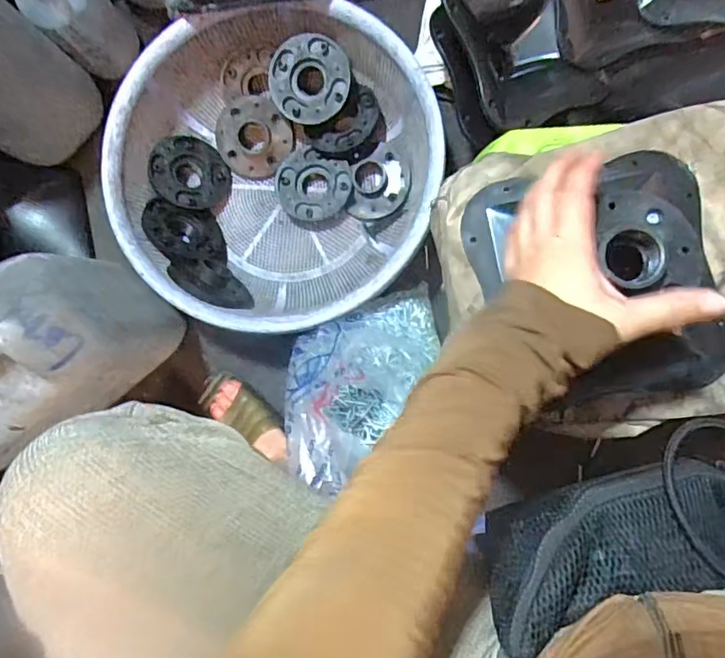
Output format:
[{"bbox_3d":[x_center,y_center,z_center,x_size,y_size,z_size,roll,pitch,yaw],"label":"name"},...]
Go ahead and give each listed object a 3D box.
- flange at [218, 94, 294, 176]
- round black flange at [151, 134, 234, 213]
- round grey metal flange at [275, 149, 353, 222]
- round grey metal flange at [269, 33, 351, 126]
[{"bbox_3d":[-0.140,-0.245,0.730,0.093,0.016,0.093,-1,112,-1],"label":"flange"},{"bbox_3d":[-0.217,-0.199,0.723,0.096,0.015,0.095,5,80,-28],"label":"round black flange"},{"bbox_3d":[-0.062,-0.180,0.726,0.094,0.024,0.086,0,87,5],"label":"round grey metal flange"},{"bbox_3d":[-0.064,-0.299,0.681,0.097,0.008,0.095,3,108,8],"label":"round grey metal flange"}]

